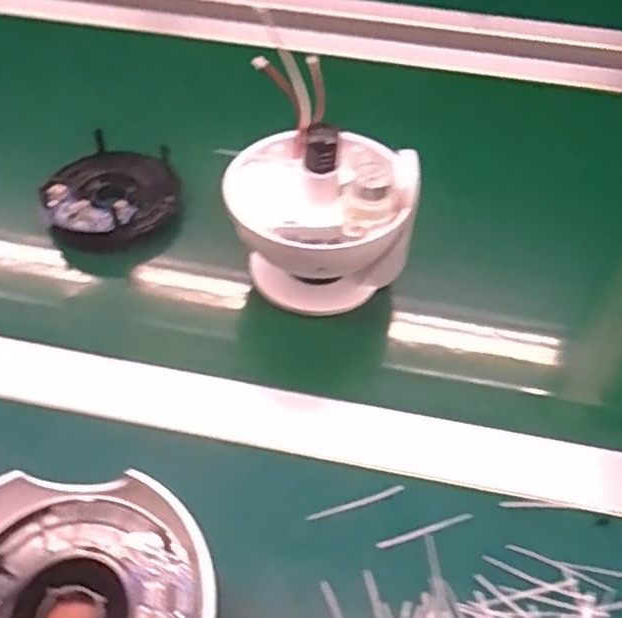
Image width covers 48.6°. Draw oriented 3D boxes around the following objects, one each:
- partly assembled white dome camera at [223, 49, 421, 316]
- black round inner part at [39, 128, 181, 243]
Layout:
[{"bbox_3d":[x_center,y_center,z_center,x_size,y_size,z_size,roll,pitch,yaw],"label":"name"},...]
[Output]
[{"bbox_3d":[0.005,-0.075,0.456,0.118,0.113,0.125,-4,51,-4],"label":"partly assembled white dome camera"},{"bbox_3d":[-0.148,-0.092,0.517,0.092,0.033,0.112,-3,51,-4],"label":"black round inner part"}]

